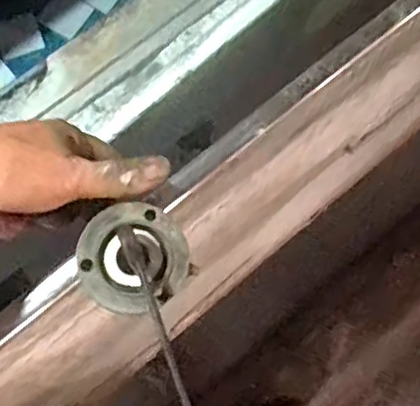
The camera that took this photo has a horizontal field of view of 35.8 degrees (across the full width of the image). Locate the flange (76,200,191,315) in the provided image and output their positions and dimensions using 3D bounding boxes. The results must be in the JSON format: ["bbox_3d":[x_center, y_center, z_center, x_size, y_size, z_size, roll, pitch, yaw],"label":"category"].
[{"bbox_3d":[-0.047,0.033,0.389,0.064,0.009,0.062,0,93,-6],"label":"flange"}]

